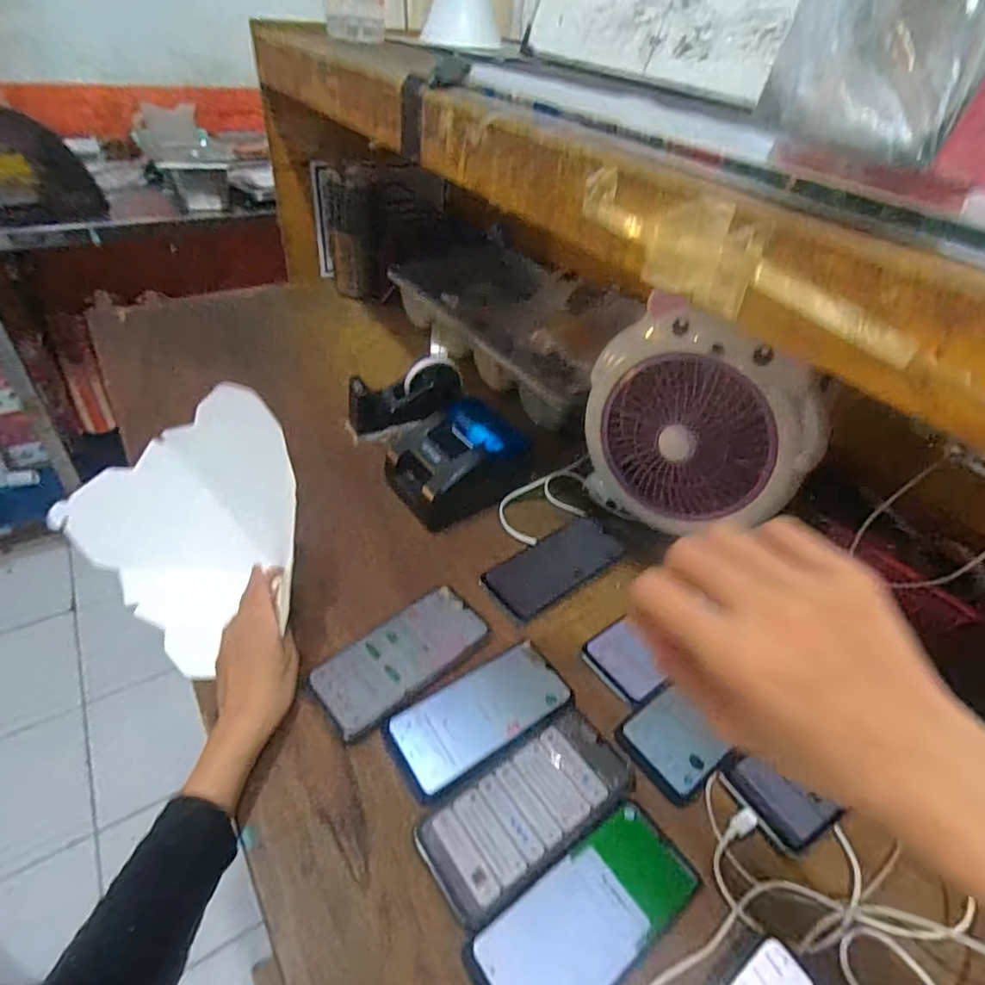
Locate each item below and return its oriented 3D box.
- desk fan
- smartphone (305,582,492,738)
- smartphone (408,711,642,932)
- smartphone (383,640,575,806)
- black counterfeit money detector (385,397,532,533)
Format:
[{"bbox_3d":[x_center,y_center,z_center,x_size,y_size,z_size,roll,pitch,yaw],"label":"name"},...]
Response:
[{"bbox_3d":[0.209,-0.066,0.605,0.248,0.243,0.069,33,49,28],"label":"desk fan"},{"bbox_3d":[-0.086,0.153,0.529,0.165,0.017,0.082,-34,55,-28],"label":"smartphone"},{"bbox_3d":[0.030,0.243,0.434,0.169,0.008,0.083,-29,52,-25],"label":"smartphone"},{"bbox_3d":[-0.009,0.196,0.492,0.162,0.015,0.080,-27,52,-23],"label":"smartphone"},{"bbox_3d":[-0.039,-0.043,0.693,0.167,0.069,0.130,-28,51,-31],"label":"black counterfeit money detector"}]

